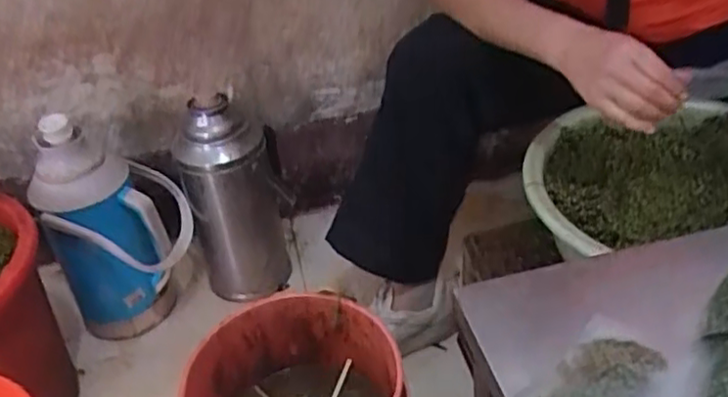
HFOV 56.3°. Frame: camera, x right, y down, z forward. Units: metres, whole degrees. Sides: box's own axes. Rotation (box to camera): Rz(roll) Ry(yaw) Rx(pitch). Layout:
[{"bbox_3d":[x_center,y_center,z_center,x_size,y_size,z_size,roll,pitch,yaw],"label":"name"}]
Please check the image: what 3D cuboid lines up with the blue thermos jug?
[{"bbox_3d":[-0.400,0.057,1.124,0.219,0.390,0.166,-25,41,-22],"label":"blue thermos jug"}]

